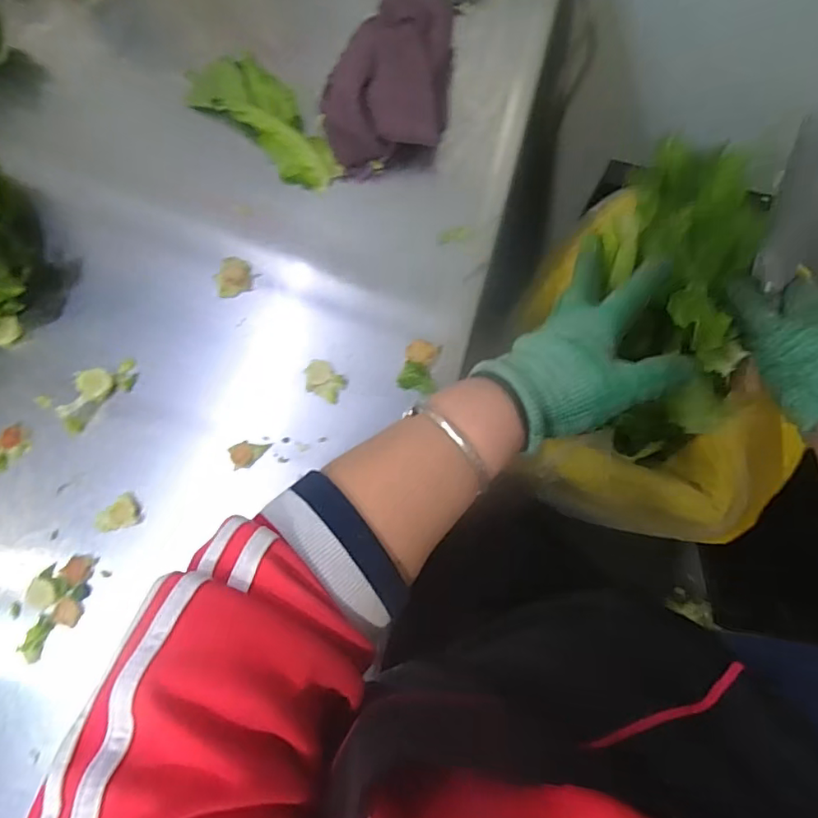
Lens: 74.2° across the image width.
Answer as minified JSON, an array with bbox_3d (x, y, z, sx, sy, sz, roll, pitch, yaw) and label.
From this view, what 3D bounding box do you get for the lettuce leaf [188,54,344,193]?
[{"bbox_3d":[-0.127,-0.266,0.491,0.163,0.033,0.071,43,85,8],"label":"lettuce leaf"}]

